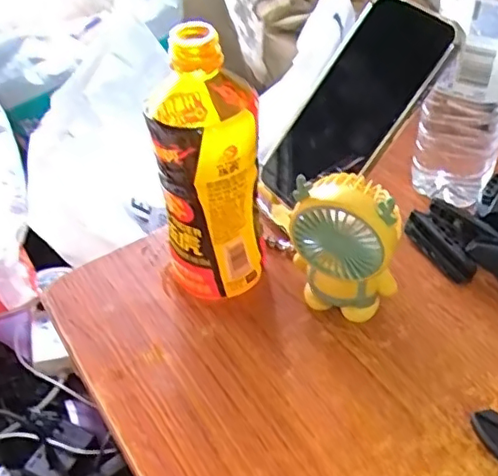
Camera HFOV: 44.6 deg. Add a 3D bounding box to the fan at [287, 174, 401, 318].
[{"bbox_3d":[0.064,0.009,0.403,0.066,0.108,0.035,16,47,21],"label":"fan"}]

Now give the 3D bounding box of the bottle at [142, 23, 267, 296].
[{"bbox_3d":[-0.026,-0.044,0.405,0.064,0.184,0.073,-4,44,1],"label":"bottle"}]

